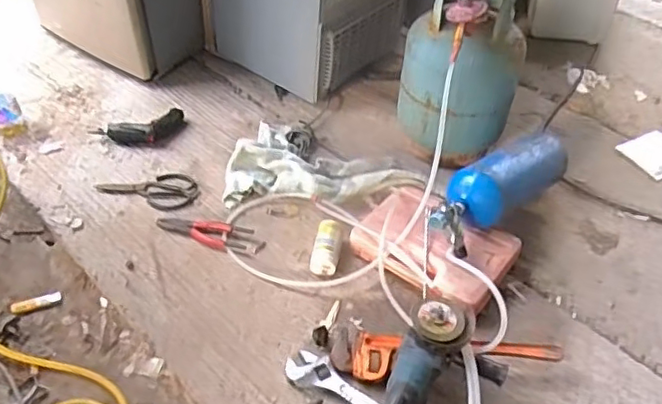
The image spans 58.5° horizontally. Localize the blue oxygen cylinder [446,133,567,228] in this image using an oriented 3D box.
[{"bbox_3d":[0.361,-0.052,1.183,0.344,0.099,0.114,-23,49,-41],"label":"blue oxygen cylinder"}]

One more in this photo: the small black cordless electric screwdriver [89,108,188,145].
[{"bbox_3d":[-0.448,-0.169,1.383,0.213,0.038,0.088,-12,47,-13],"label":"small black cordless electric screwdriver"}]

